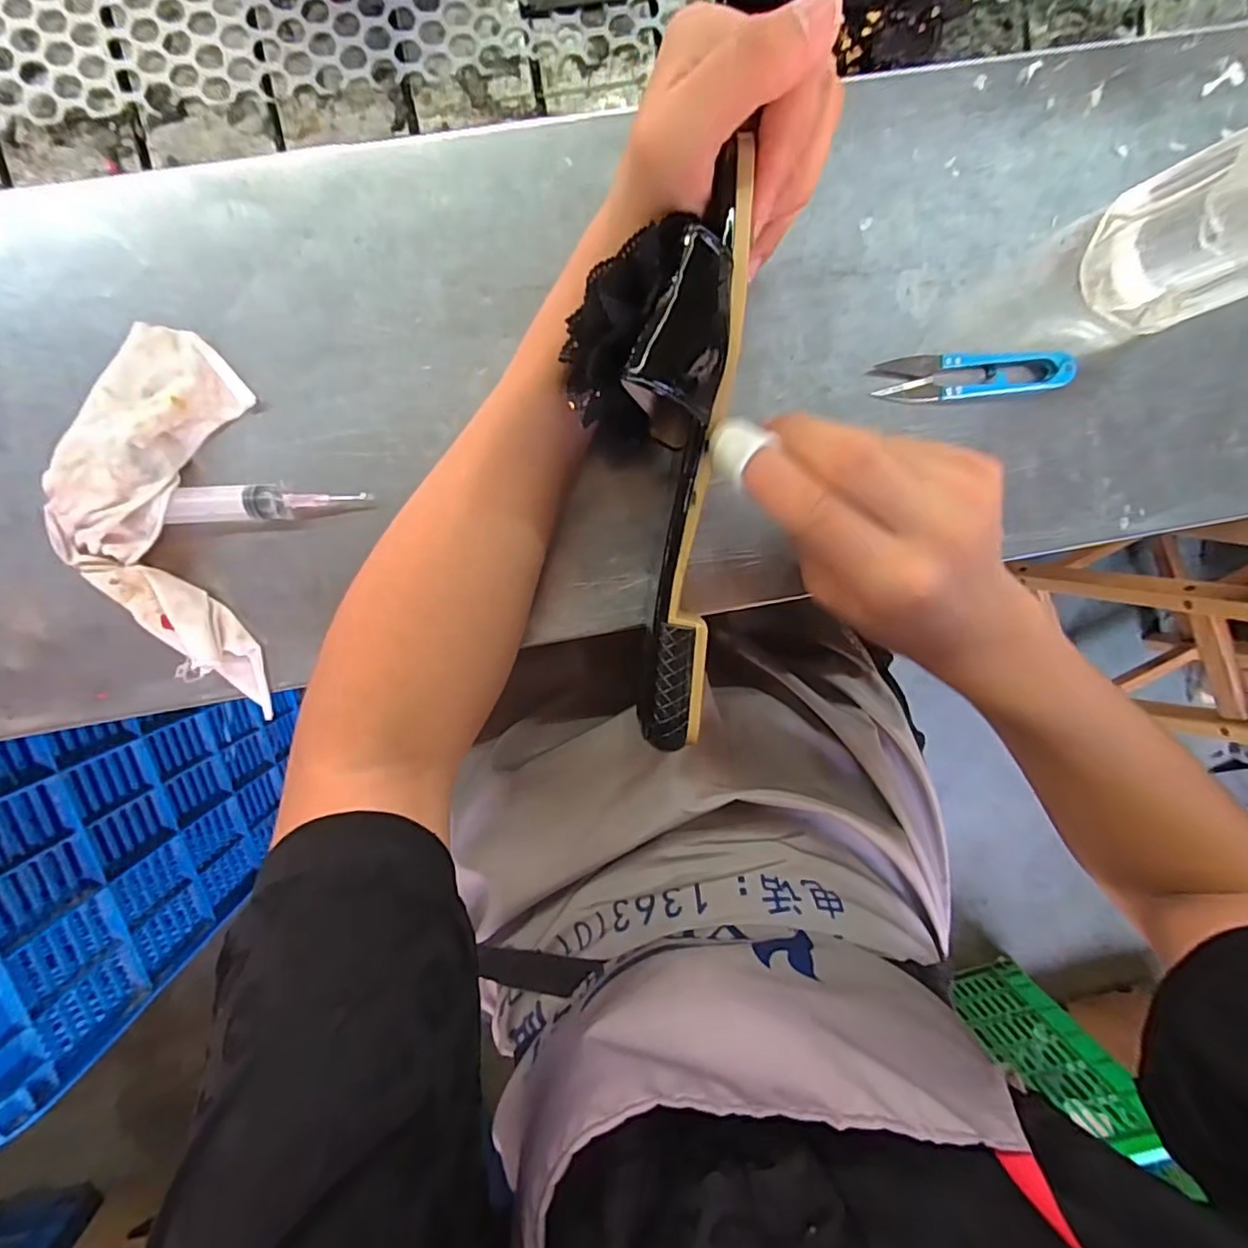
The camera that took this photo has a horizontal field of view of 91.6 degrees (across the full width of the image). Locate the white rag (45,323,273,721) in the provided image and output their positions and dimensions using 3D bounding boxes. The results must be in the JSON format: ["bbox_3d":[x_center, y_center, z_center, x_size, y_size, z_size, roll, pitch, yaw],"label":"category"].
[{"bbox_3d":[-0.218,-0.047,0.284,0.076,0.027,0.173,2,97,-2],"label":"white rag"}]

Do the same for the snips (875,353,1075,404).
[{"bbox_3d":[0.183,-0.129,0.314,0.097,0.012,0.023,-4,97,-1],"label":"snips"}]

